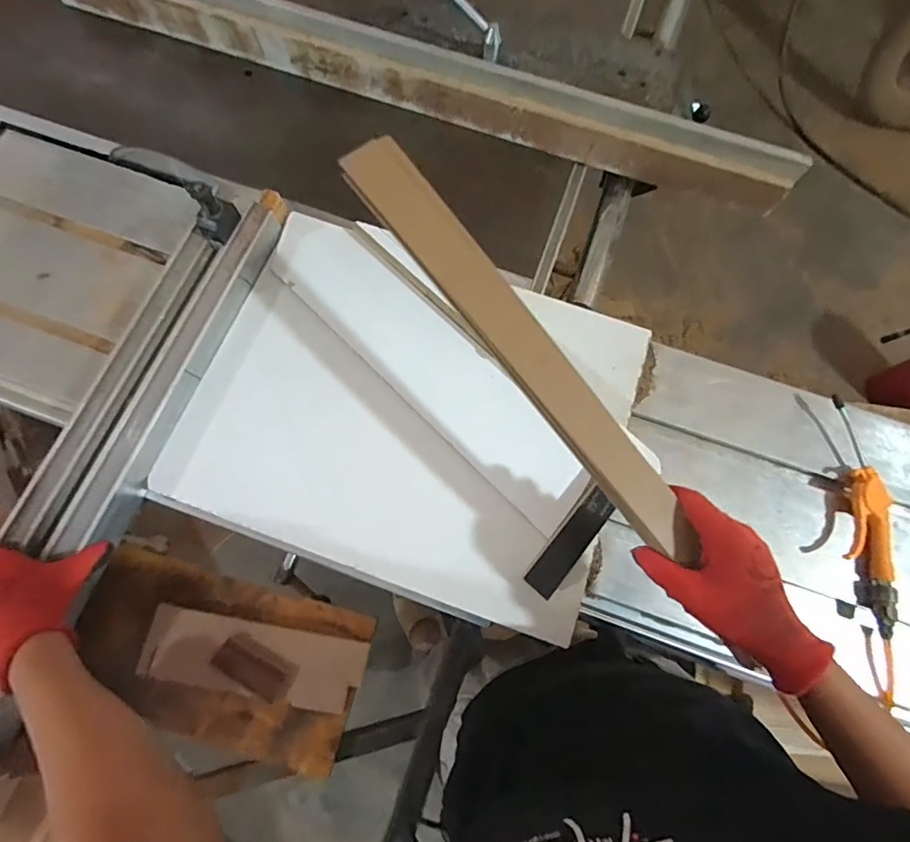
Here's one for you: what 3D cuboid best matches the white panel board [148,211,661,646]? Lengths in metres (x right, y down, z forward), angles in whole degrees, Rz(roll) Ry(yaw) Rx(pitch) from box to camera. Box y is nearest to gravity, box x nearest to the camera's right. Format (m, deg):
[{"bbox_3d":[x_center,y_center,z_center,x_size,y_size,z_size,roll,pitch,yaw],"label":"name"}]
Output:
[{"bbox_3d":[-0.044,-0.022,0.637,0.518,0.025,0.430,19,75,3],"label":"white panel board"}]

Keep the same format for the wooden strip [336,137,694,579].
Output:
[{"bbox_3d":[0.060,-0.067,0.434,0.052,0.021,0.446,-38,89,-12],"label":"wooden strip"}]

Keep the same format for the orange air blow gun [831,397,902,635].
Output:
[{"bbox_3d":[0.510,0.113,0.608,0.072,0.025,0.275,10,74,0],"label":"orange air blow gun"}]

